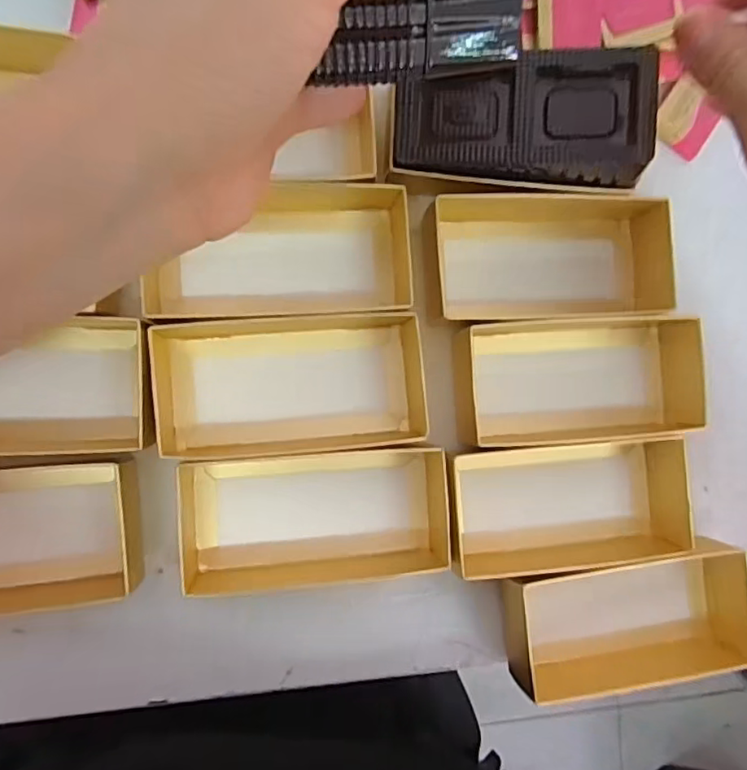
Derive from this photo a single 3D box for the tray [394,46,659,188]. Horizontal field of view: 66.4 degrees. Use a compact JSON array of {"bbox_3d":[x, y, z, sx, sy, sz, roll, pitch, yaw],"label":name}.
[{"bbox_3d":[0.066,-0.118,0.251,0.109,0.010,0.051,3,102,5],"label":"tray"}]

